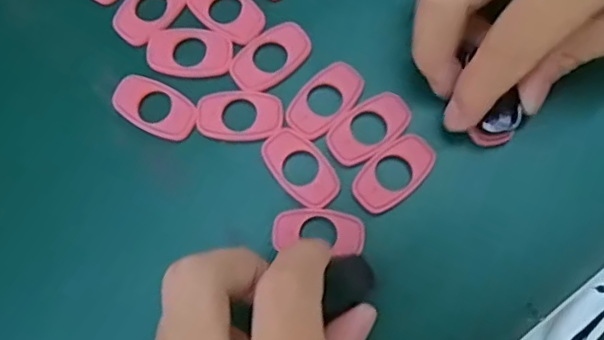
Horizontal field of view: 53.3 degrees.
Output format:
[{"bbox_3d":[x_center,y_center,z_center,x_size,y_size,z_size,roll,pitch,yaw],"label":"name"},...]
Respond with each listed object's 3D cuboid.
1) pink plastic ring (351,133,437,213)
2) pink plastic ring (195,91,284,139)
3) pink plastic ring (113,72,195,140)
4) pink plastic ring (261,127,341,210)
[{"bbox_3d":[0.033,0.001,0.216,0.032,0.004,0.018,-43,79,-5],"label":"pink plastic ring"},{"bbox_3d":[-0.023,-0.021,0.223,0.032,0.004,0.018,1,79,4],"label":"pink plastic ring"},{"bbox_3d":[-0.055,-0.024,0.224,0.032,0.004,0.018,26,81,8],"label":"pink plastic ring"},{"bbox_3d":[-0.001,-0.001,0.217,0.019,0.004,0.032,-43,79,-5],"label":"pink plastic ring"}]

